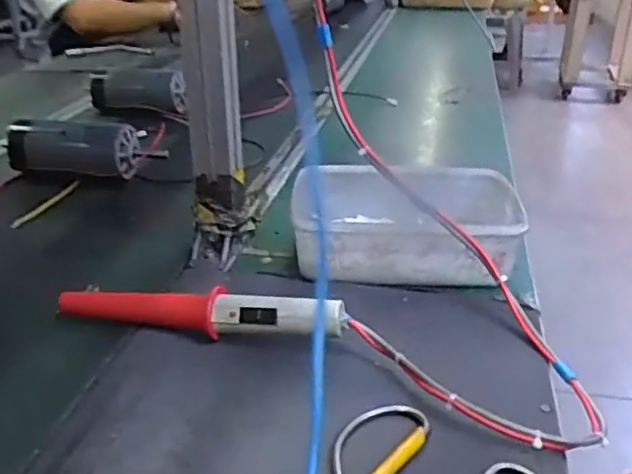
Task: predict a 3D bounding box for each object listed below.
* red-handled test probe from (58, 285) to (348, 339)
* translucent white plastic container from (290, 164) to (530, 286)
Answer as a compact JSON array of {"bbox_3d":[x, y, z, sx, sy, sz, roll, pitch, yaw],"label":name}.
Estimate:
[{"bbox_3d":[-0.100,0.063,0.554,0.249,0.043,0.024,6,27,13],"label":"red-handled test probe"},{"bbox_3d":[0.090,-0.012,0.676,0.218,0.075,0.162,-1,26,-2],"label":"translucent white plastic container"}]

